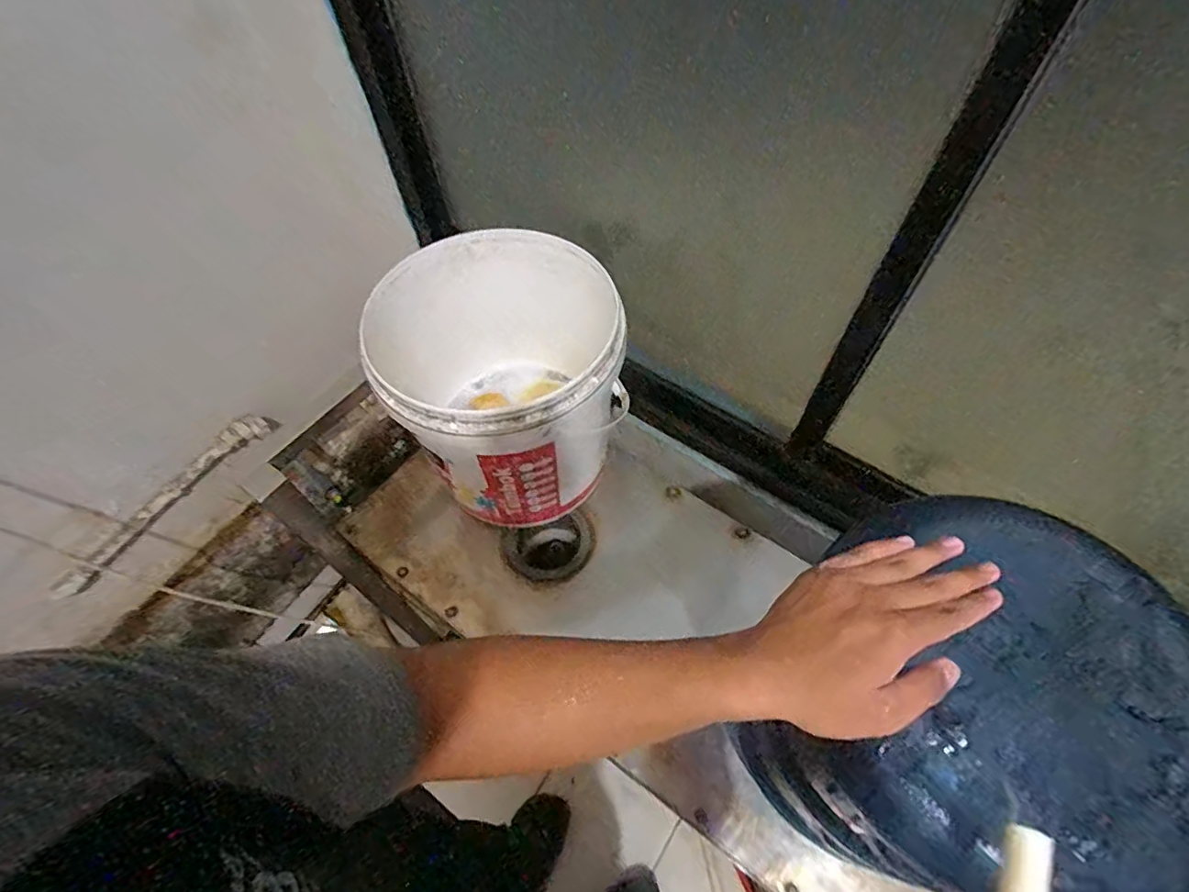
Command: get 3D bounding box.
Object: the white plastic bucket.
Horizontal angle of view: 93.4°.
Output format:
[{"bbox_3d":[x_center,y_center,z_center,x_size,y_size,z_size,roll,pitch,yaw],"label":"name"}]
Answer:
[{"bbox_3d":[-0.103,-0.094,0.794,0.335,0.289,0.308,-1,60,2],"label":"white plastic bucket"}]

